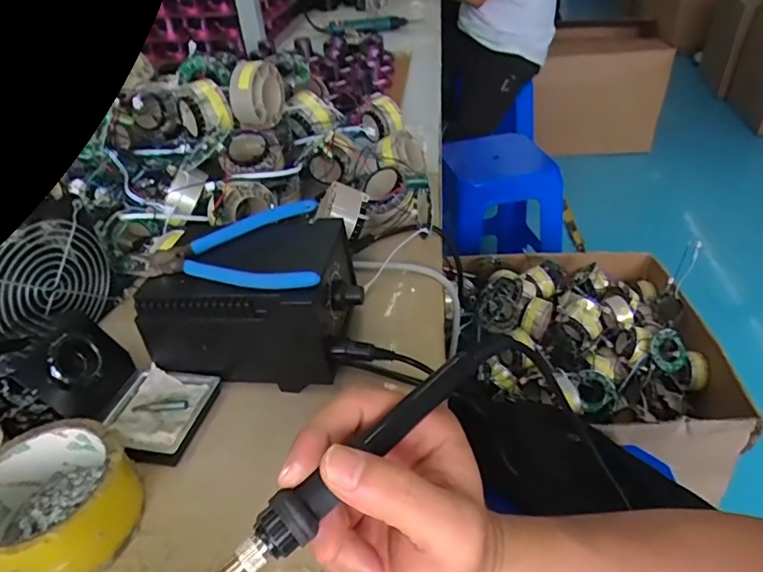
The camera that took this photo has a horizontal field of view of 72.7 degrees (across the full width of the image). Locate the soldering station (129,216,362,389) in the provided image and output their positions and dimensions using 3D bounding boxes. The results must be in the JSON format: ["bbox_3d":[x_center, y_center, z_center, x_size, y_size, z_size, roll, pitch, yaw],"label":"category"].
[{"bbox_3d":[-0.094,0.009,0.410,0.152,0.092,0.107,1,39,8],"label":"soldering station"}]

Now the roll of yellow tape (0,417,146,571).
[{"bbox_3d":[-0.193,0.128,0.310,0.085,0.049,0.083,-3,38,2],"label":"roll of yellow tape"}]

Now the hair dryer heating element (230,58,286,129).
[{"bbox_3d":[-0.135,-0.210,0.564,0.040,0.061,0.061,6,40,13],"label":"hair dryer heating element"}]

